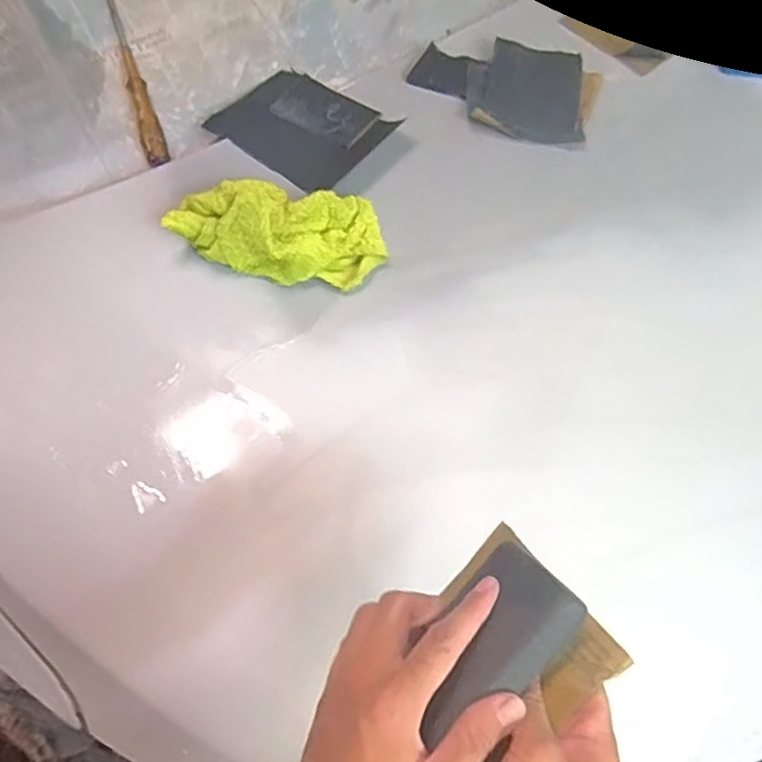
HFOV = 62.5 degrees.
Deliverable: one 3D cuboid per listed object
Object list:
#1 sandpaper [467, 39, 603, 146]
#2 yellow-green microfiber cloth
[{"bbox_3d":[0.179,-0.343,0.739,0.150,0.011,0.133,11,72,0],"label":"sandpaper"},{"bbox_3d":[-0.102,-0.152,0.627,0.214,0.078,0.082,6,56,-11],"label":"yellow-green microfiber cloth"}]

